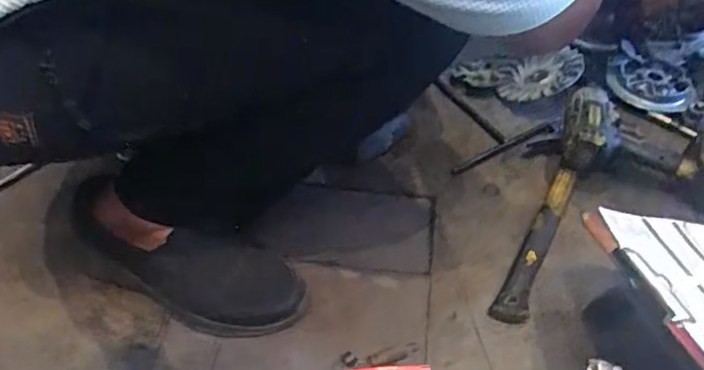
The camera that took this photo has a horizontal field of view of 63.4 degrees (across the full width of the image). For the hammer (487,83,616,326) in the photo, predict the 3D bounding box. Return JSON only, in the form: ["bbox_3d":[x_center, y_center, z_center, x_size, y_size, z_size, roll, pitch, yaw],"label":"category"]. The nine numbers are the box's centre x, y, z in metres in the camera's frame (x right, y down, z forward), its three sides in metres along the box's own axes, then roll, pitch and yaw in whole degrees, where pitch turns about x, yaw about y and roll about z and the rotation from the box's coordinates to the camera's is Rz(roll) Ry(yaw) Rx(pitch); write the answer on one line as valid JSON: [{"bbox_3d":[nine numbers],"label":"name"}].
[{"bbox_3d":[0.251,0.015,0.692,0.067,0.070,0.339,23,69,17],"label":"hammer"}]

